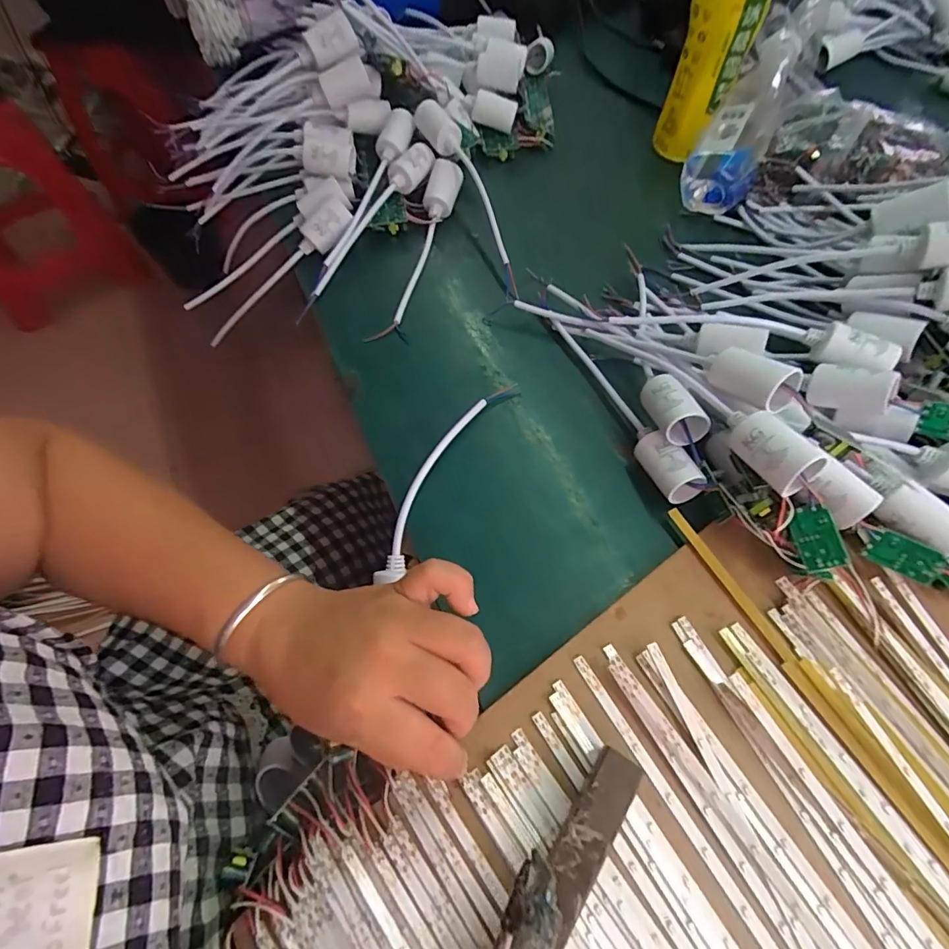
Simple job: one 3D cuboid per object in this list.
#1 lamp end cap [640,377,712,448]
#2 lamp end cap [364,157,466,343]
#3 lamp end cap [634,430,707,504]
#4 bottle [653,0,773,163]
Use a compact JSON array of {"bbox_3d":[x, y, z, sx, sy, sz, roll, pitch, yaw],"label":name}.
[{"bbox_3d":[0.126,-0.043,0.322,0.026,0.025,0.045,-17,61,-7],"label":"lamp end cap"},{"bbox_3d":[-0.049,-0.205,0.448,0.028,0.027,0.210,12,61,7],"label":"lamp end cap"},{"bbox_3d":[0.125,-0.004,0.330,0.024,0.031,0.046,-22,62,-9],"label":"lamp end cap"},{"bbox_3d":[0.222,-0.402,0.457,0.065,0.196,0.056,13,61,8],"label":"bottle"}]

